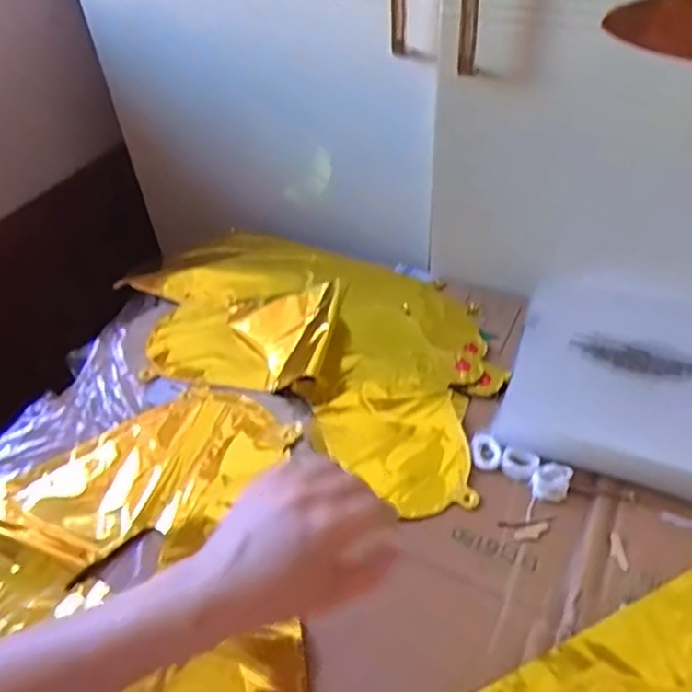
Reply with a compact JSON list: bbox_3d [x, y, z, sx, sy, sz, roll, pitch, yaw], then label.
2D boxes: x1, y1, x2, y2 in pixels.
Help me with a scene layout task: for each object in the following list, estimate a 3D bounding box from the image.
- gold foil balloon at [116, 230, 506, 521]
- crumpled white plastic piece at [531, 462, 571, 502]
[{"bbox_3d":[-0.039,-0.021,0.636,0.436,0.043,0.253,25,51,26],"label":"gold foil balloon"},{"bbox_3d":[0.159,0.105,0.500,0.027,0.009,0.030,14,47,17],"label":"crumpled white plastic piece"}]

